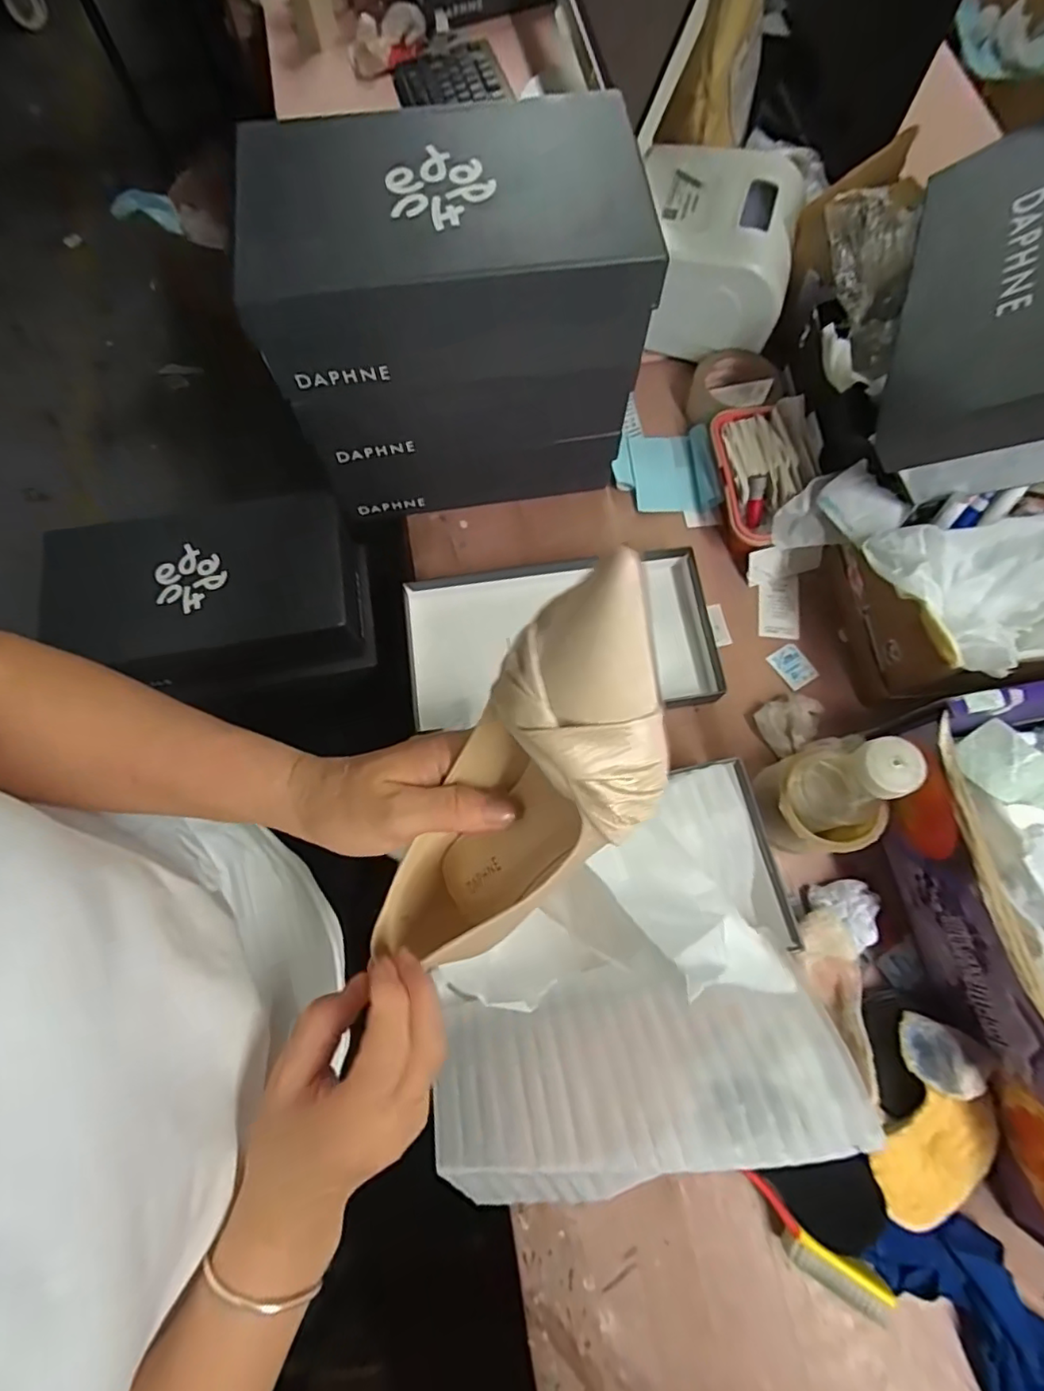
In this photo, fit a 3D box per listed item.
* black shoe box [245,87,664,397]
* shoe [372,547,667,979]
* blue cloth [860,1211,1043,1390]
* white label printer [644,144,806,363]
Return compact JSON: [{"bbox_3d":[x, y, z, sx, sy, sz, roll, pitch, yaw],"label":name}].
[{"bbox_3d":[-0.058,-0.348,0.459,0.292,0.102,0.169,-8,73,-1],"label":"black shoe box"},{"bbox_3d":[-0.004,0.054,0.253,0.076,0.247,0.067,44,49,13],"label":"shoe"},{"bbox_3d":[0.360,0.487,0.426,0.090,0.030,0.198,-32,75,-8],"label":"blue cloth"},{"bbox_3d":[0.217,-0.506,0.678,0.168,0.115,0.182,4,73,2],"label":"white label printer"}]

